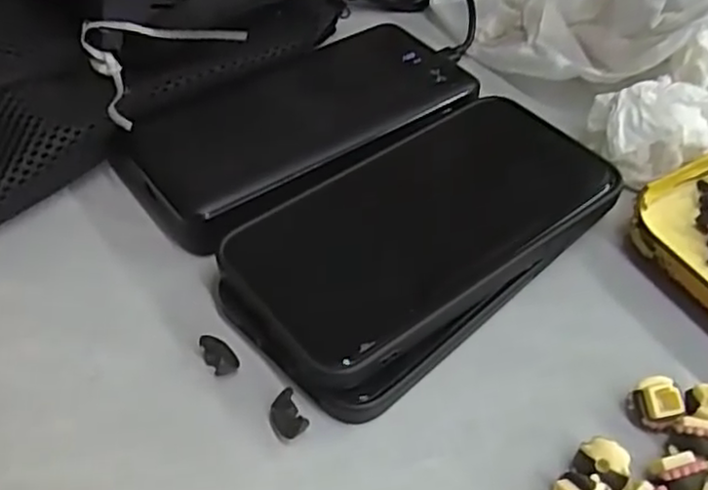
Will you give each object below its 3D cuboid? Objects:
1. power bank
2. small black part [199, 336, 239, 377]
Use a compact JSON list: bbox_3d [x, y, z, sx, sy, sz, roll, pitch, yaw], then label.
[{"bbox_3d":[-0.022,-0.056,0.321,0.160,0.024,0.078,-27,52,-25],"label":"power bank"},{"bbox_3d":[-0.048,0.038,0.251,0.010,0.008,0.015,-20,50,-20],"label":"small black part"}]

